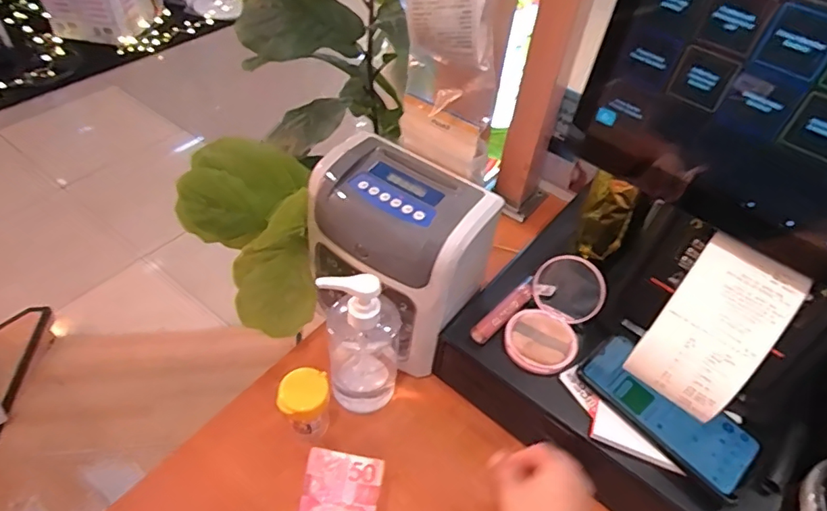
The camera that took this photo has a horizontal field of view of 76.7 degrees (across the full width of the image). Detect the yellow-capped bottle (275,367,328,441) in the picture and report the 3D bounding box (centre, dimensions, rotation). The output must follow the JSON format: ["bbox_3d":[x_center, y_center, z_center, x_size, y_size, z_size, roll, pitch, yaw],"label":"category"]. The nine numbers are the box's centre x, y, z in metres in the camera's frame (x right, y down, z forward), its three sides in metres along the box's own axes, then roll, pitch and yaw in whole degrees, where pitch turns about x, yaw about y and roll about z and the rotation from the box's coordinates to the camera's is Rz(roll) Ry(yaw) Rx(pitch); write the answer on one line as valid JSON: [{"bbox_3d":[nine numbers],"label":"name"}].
[{"bbox_3d":[-0.108,0.153,0.531,0.049,0.084,0.046,-3,48,-7],"label":"yellow-capped bottle"}]

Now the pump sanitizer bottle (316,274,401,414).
[{"bbox_3d":[-0.052,0.086,0.528,0.074,0.192,0.060,1,48,-4],"label":"pump sanitizer bottle"}]

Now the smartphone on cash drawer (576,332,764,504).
[{"bbox_3d":[0.233,0.142,0.484,0.071,0.014,0.157,-32,58,-29],"label":"smartphone on cash drawer"}]

